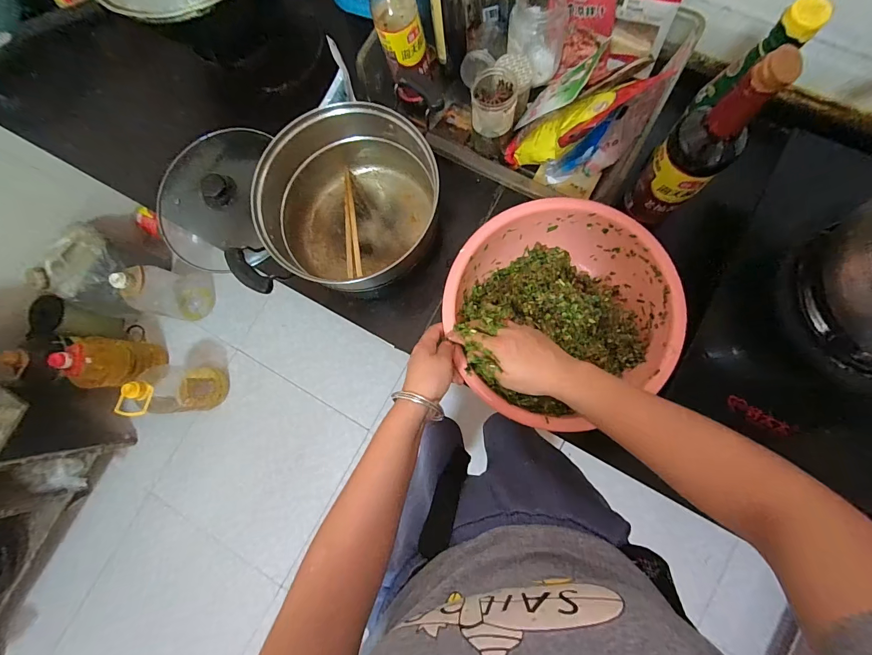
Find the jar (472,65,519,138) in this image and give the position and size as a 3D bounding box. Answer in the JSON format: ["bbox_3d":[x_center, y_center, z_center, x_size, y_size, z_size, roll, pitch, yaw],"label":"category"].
[{"bbox_3d":[0.082,-0.321,0.541,0.061,0.055,0.067,-1,82,5],"label":"jar"}]

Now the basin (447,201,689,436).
[{"bbox_3d":[0.163,-0.028,0.516,0.280,0.105,0.267,-1,82,5],"label":"basin"}]

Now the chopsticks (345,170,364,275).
[{"bbox_3d":[-0.128,-0.167,0.559,0.022,0.014,0.245,-15,55,3],"label":"chopsticks"}]

